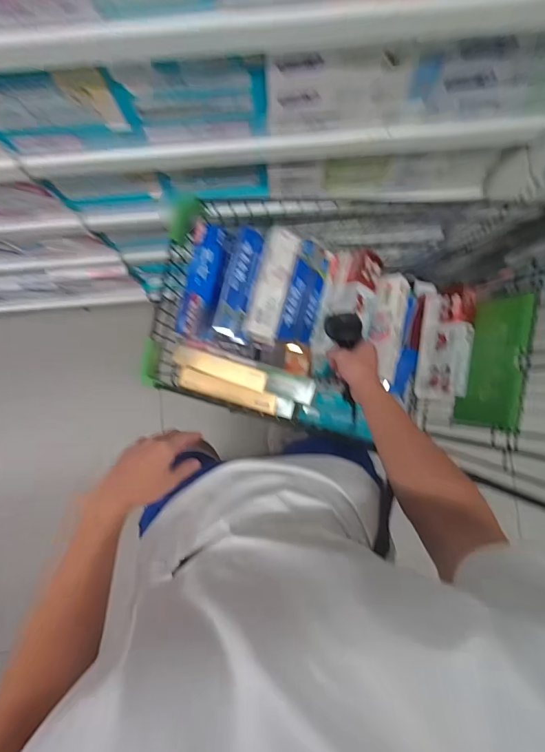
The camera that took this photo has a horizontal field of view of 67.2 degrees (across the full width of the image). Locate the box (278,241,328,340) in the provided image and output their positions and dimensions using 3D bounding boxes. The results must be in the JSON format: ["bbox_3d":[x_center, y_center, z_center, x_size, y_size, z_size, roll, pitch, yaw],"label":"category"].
[{"bbox_3d":[0.060,-0.170,0.825,0.073,0.045,0.216,18,85,-24],"label":"box"}]

